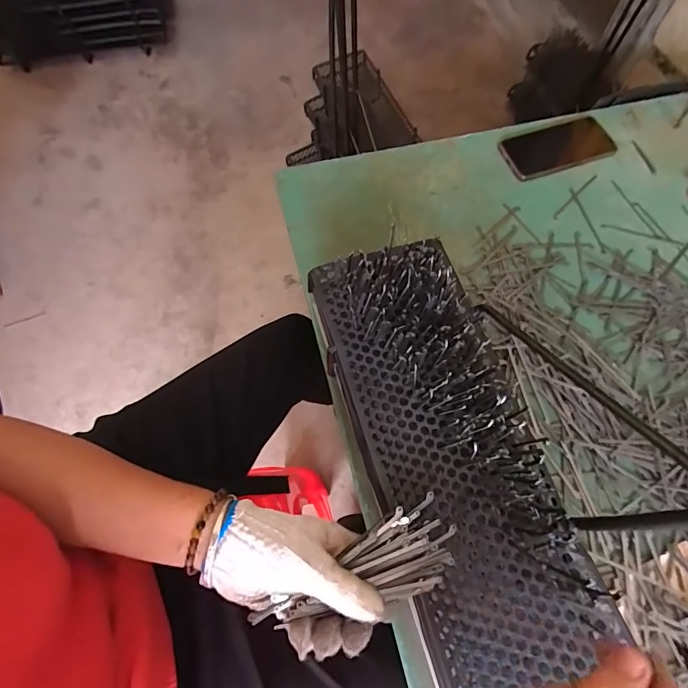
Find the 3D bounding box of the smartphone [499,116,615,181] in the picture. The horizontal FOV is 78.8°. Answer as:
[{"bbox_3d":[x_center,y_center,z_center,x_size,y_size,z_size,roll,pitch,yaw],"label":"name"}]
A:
[{"bbox_3d":[0.313,-0.287,0.614,0.161,0.014,0.074,-16,68,-8],"label":"smartphone"}]

